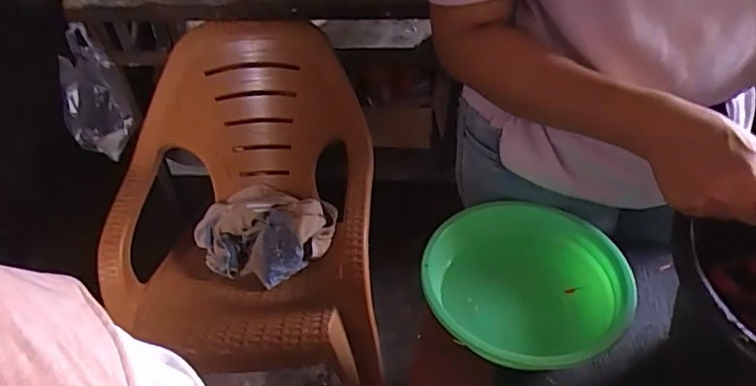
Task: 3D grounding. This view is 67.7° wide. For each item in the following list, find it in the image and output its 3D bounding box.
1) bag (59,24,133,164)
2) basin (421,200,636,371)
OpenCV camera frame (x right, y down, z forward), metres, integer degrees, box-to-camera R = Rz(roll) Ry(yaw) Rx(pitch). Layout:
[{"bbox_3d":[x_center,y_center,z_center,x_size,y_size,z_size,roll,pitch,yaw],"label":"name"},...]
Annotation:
[{"bbox_3d":[-0.736,-0.245,1.437,0.175,0.340,0.074,-4,28,13],"label":"bag"},{"bbox_3d":[0.167,0.131,0.675,0.207,0.133,0.219,-4,43,4],"label":"basin"}]

